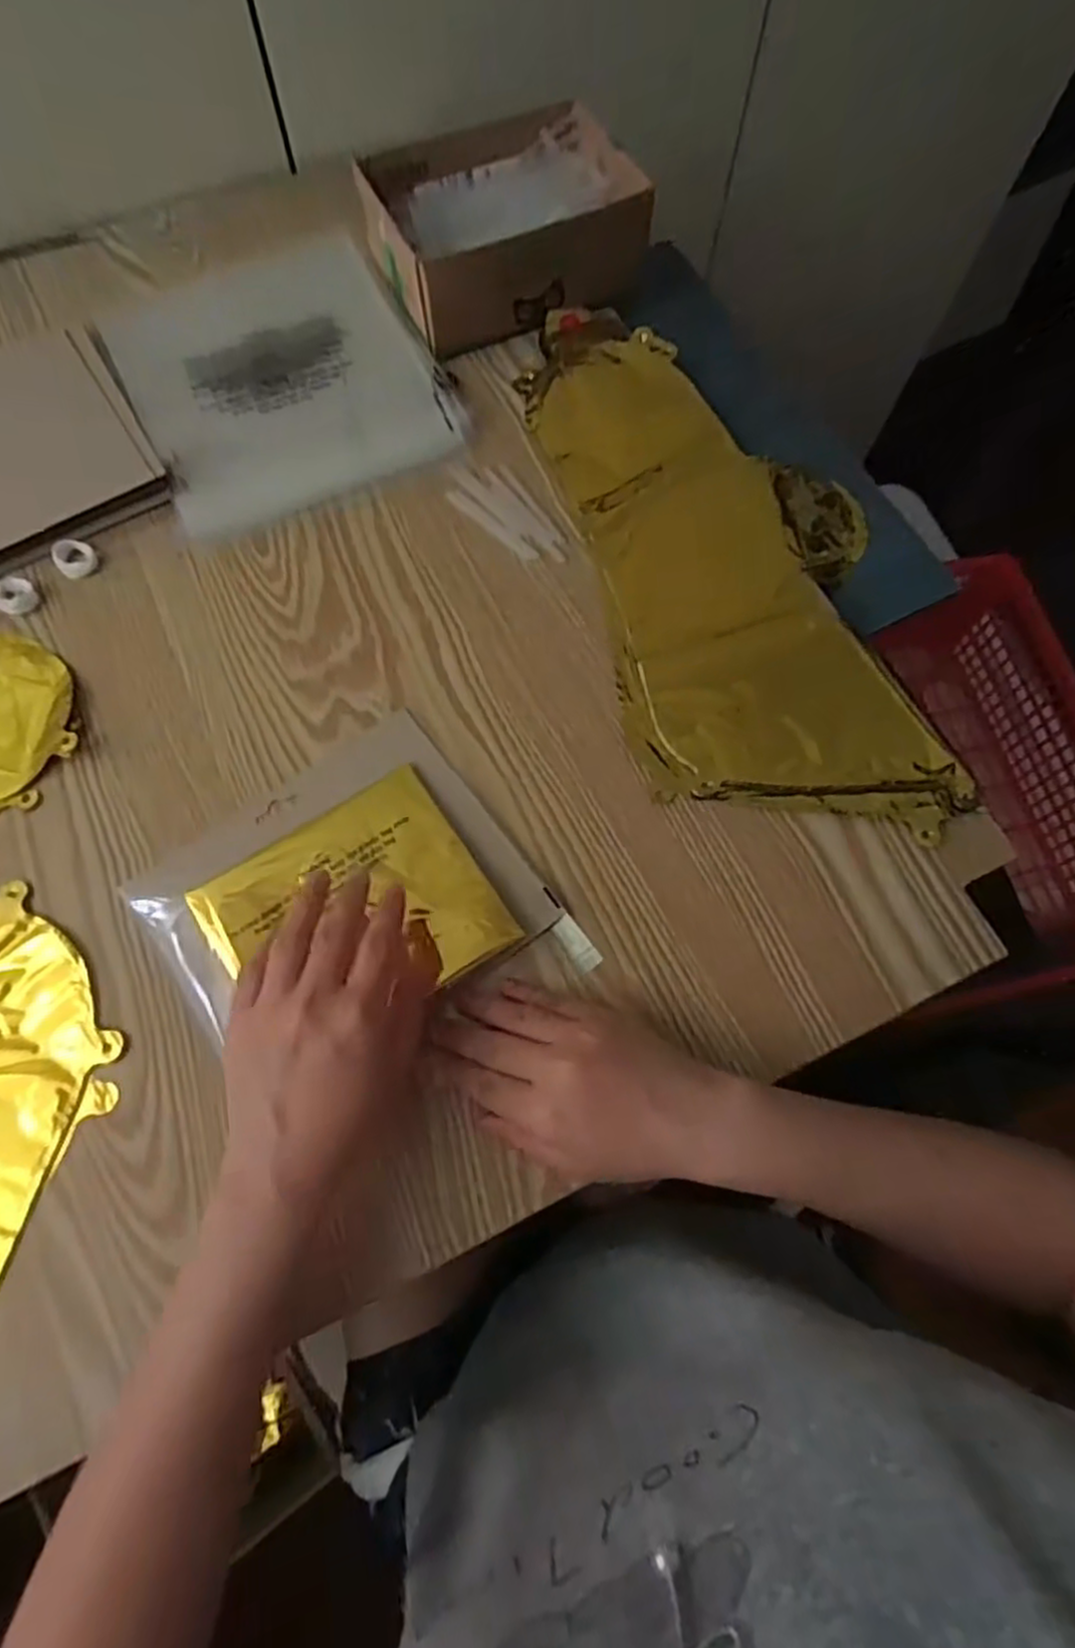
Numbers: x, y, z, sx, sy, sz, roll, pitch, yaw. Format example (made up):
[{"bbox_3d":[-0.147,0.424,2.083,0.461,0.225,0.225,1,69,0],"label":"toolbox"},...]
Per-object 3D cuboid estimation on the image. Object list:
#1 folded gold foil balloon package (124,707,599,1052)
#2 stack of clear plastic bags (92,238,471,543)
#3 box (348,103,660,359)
[{"bbox_3d":[-0.100,0.051,0.410,0.188,0.016,0.187,-36,75,-12],"label":"folded gold foil balloon package"},{"bbox_3d":[-0.186,-0.325,0.542,0.203,0.012,0.224,-25,73,-9],"label":"stack of clear plastic bags"},{"bbox_3d":[-0.027,-0.448,0.555,0.200,0.063,0.151,-18,72,-6],"label":"box"}]

